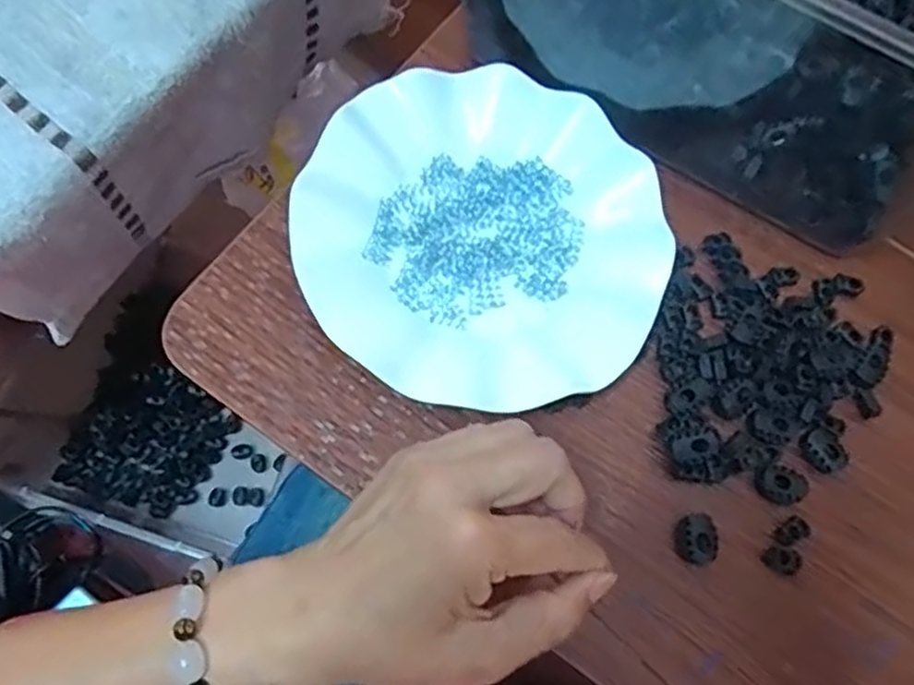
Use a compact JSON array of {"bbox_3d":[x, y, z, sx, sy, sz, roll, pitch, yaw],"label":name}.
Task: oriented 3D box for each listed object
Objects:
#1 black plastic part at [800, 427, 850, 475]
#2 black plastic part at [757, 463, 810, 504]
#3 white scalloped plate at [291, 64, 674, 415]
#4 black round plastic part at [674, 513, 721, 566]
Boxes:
[{"bbox_3d":[0.179,0.053,0.344,0.022,0.012,0.018,41,73,8],"label":"black plastic part"},{"bbox_3d":[0.155,0.068,0.336,0.022,0.009,0.019,-2,72,-6],"label":"black plastic part"},{"bbox_3d":[0.013,-0.054,0.358,0.177,0.029,0.180,2,72,-5],"label":"white scalloped plate"},{"bbox_3d":[0.111,0.091,0.325,0.020,0.011,0.022,2,72,-5],"label":"black round plastic part"}]

